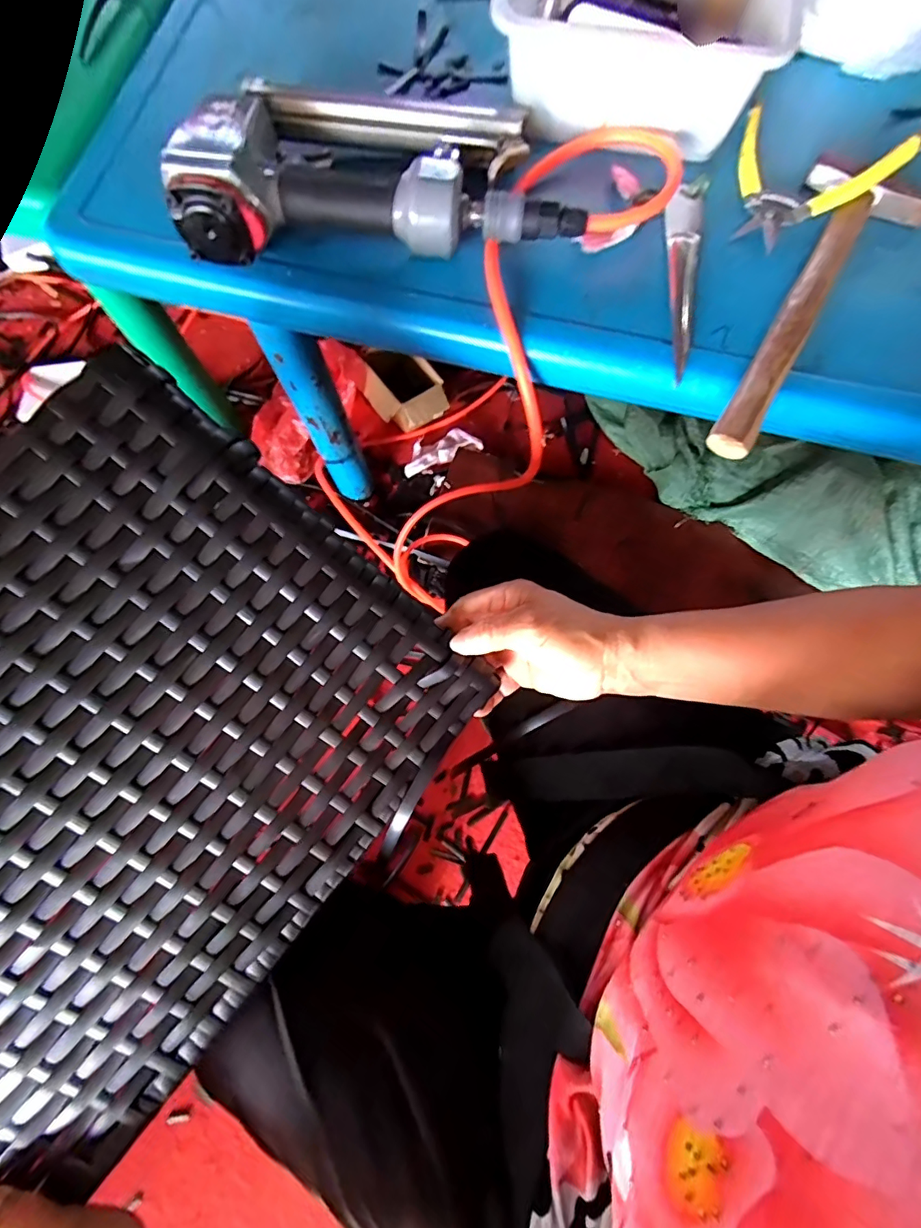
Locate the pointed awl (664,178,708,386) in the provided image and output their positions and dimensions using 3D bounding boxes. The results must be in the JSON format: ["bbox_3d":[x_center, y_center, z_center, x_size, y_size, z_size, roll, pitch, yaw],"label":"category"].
[{"bbox_3d":[0.163,-0.255,0.378,0.026,0.007,0.178,10,77,4],"label":"pointed awl"}]

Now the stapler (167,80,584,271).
[{"bbox_3d":[-0.059,-0.334,0.372,0.266,0.073,0.149,-2,76,1],"label":"stapler"}]

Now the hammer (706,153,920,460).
[{"bbox_3d":[0.234,-0.222,0.360,0.084,0.027,0.264,36,80,9],"label":"hammer"}]

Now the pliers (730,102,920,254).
[{"bbox_3d":[0.253,-0.326,0.379,0.122,0.034,0.109,32,79,9],"label":"pliers"}]

